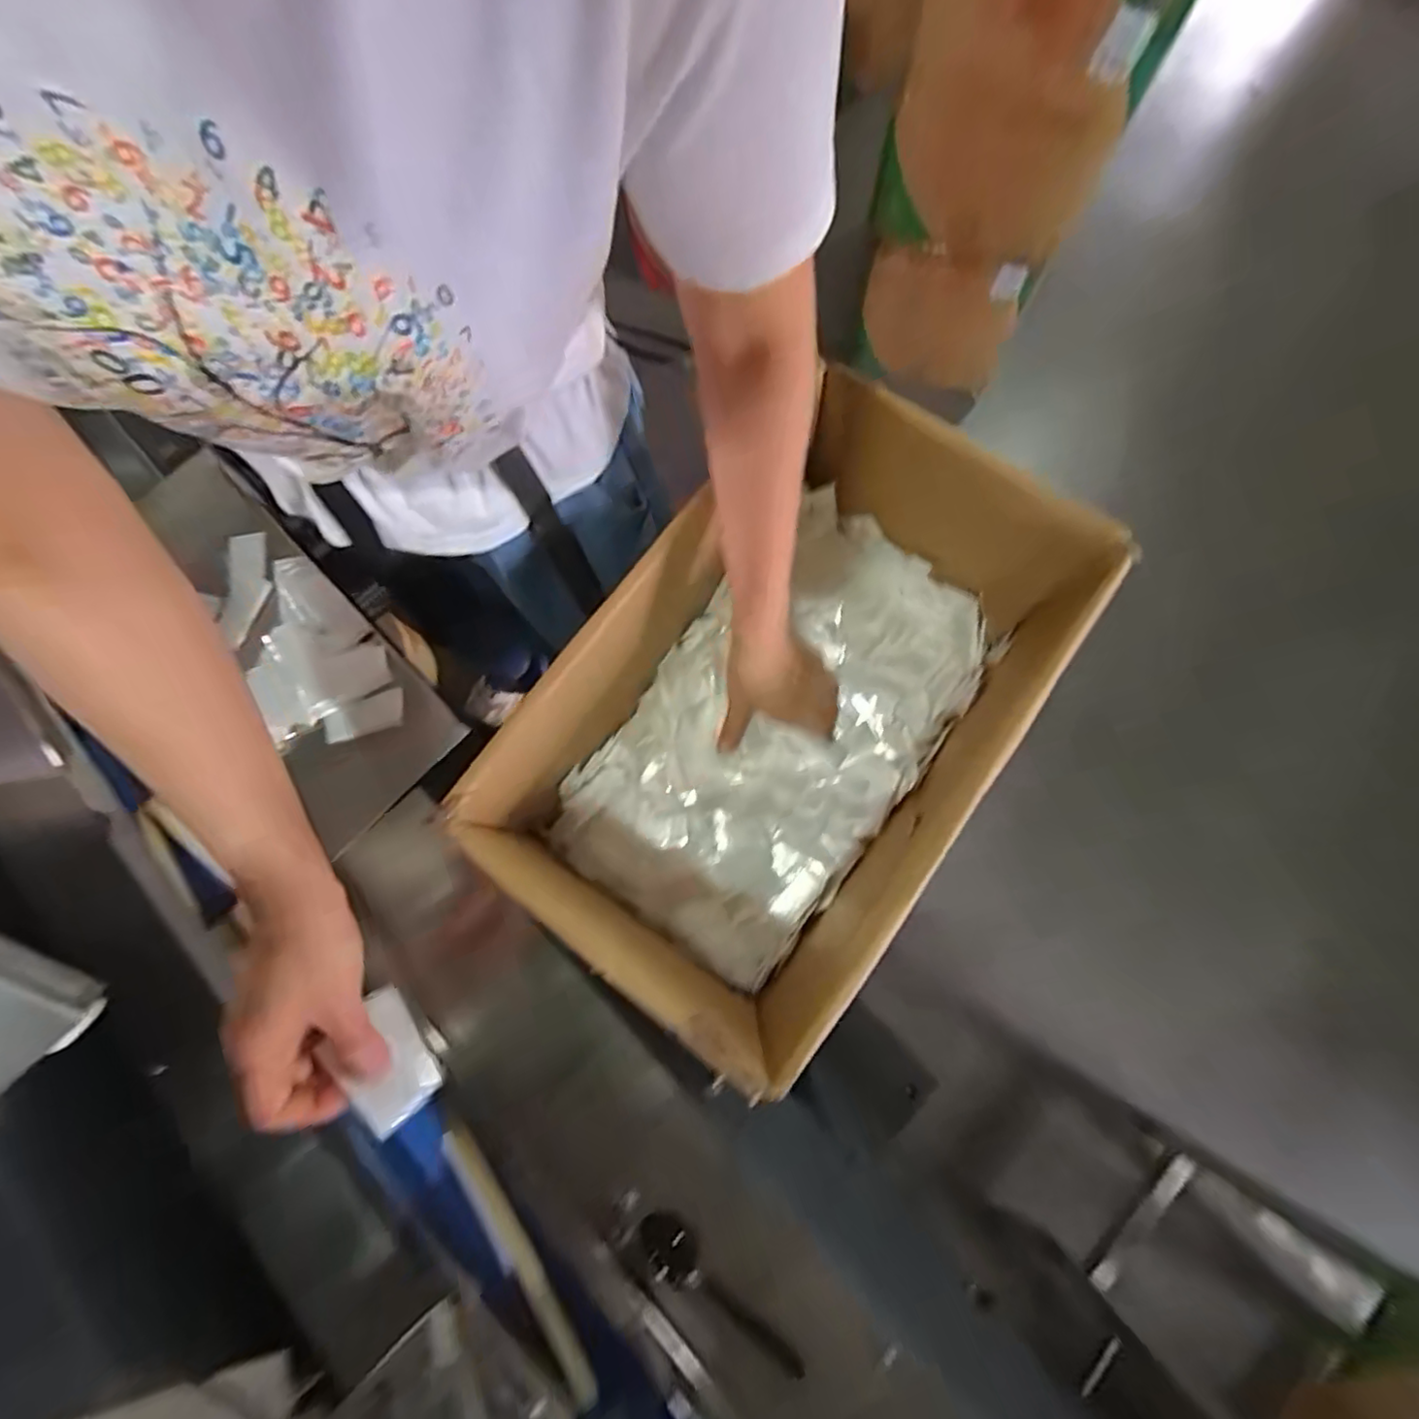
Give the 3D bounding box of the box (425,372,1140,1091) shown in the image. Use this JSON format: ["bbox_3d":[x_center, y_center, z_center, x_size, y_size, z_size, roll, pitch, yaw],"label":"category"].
[{"bbox_3d":[0.066,0.005,0.562,0.306,0.227,0.477,35,79,10],"label":"box"}]

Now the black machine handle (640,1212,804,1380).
[{"bbox_3d":[0.008,0.390,0.409,0.128,0.022,0.027,33,79,10],"label":"black machine handle"}]

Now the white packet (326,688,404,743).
[{"bbox_3d":[-0.287,0.006,0.509,0.064,0.004,0.032,-16,76,-2],"label":"white packet"}]

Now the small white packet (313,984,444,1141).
[{"bbox_3d":[-0.189,0.203,0.359,0.007,0.047,0.072,-37,75,20],"label":"small white packet"}]

